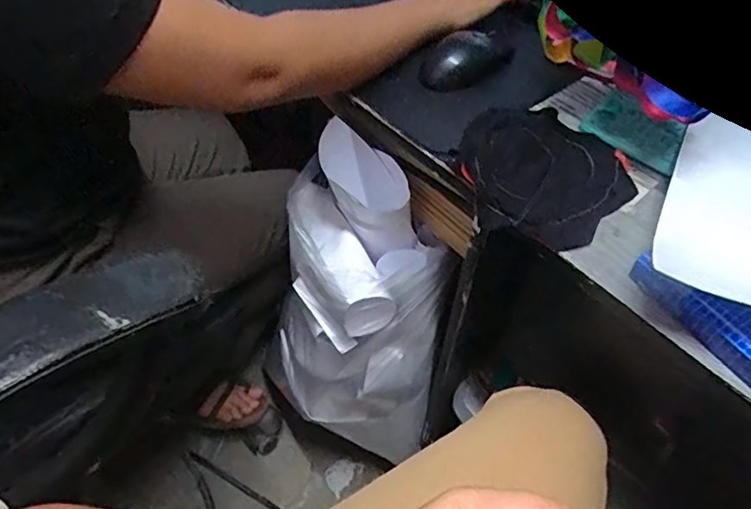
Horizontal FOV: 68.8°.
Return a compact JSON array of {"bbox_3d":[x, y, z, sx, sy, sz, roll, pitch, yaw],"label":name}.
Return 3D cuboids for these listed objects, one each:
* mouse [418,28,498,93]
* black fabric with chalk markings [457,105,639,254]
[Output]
[{"bbox_3d":[0.088,-0.202,0.570,0.050,0.028,0.095,32,57,23],"label":"mouse"},{"bbox_3d":[0.144,-0.075,0.476,0.137,0.027,0.147,0,51,0],"label":"black fabric with chalk markings"}]

